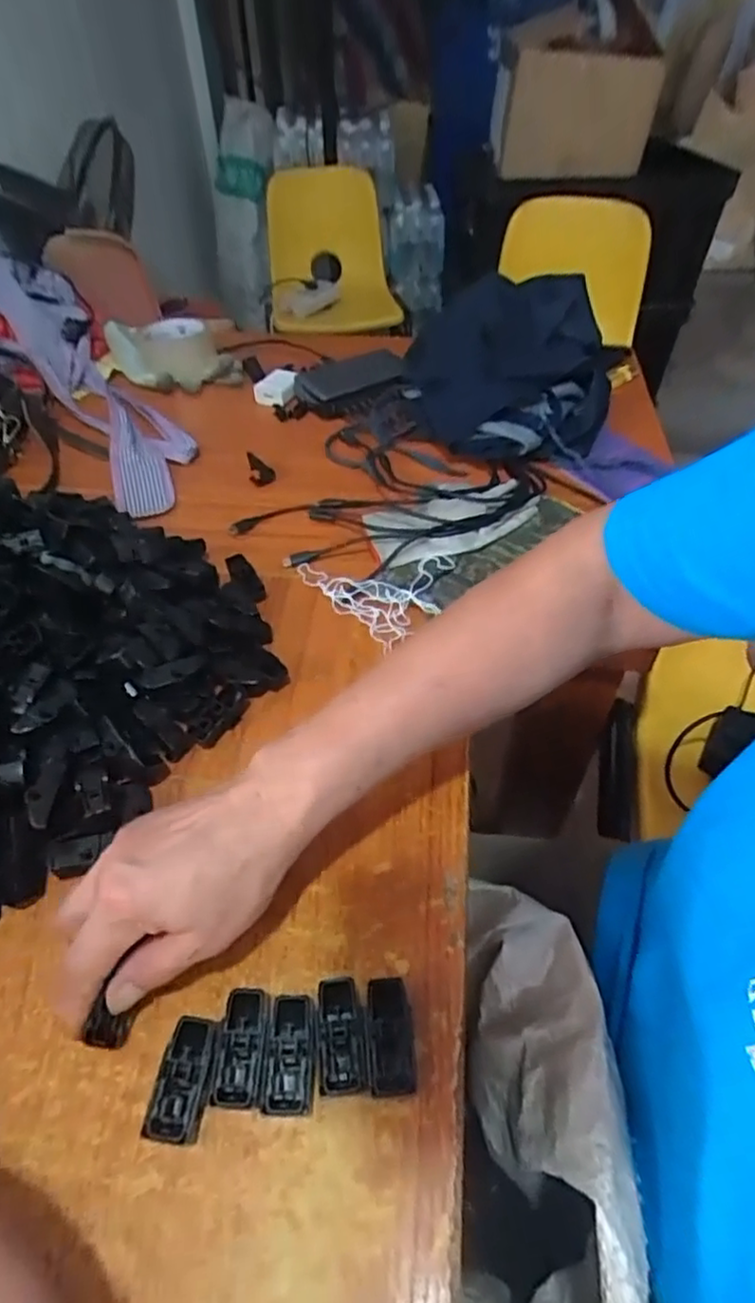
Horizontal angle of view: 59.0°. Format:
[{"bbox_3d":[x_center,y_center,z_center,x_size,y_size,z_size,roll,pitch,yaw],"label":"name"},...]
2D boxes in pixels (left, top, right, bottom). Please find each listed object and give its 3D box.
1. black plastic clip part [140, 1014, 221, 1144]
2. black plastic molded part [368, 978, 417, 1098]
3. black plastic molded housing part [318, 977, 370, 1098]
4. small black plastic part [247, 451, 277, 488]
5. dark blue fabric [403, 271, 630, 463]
[{"bbox_3d":[-0.089,0.202,0.314,0.025,0.022,0.049,6,48,6],"label":"black plastic clip part"},{"bbox_3d":[0.006,0.189,0.326,0.021,0.019,0.048,-2,47,-1],"label":"black plastic molded part"},{"bbox_3d":[-0.017,0.189,0.326,0.022,0.018,0.049,-5,48,-4],"label":"black plastic molded housing part"},{"bbox_3d":[-0.118,-0.186,0.679,0.026,0.015,0.043,-7,48,-6],"label":"small black plastic part"},{"bbox_3d":[0.152,-0.337,0.761,0.233,0.067,0.330,17,50,16],"label":"dark blue fabric"}]

